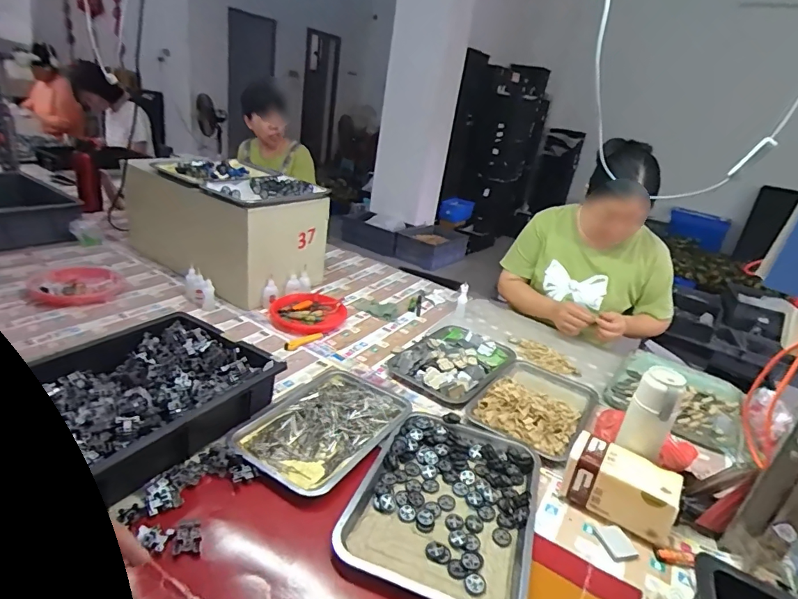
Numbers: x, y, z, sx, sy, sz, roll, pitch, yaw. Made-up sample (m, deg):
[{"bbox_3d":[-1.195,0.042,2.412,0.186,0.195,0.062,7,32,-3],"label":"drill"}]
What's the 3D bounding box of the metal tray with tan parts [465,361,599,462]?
[{"bbox_3d":[0.295,0.208,0.953,0.209,0.043,0.320,21,27,30],"label":"metal tray with tan parts"}]

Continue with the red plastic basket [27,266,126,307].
[{"bbox_3d":[-0.819,-0.037,1.157,0.193,0.040,0.182,-9,28,-33],"label":"red plastic basket"}]

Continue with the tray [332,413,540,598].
[{"bbox_3d":[0.078,0.301,0.705,0.255,0.023,0.326,15,25,17],"label":"tray"}]

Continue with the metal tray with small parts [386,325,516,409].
[{"bbox_3d":[0.131,0.138,1.067,0.212,0.039,0.300,23,28,32],"label":"metal tray with small parts"}]

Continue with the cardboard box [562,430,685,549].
[{"bbox_3d":[0.345,0.294,0.713,0.154,0.089,0.086,21,27,29],"label":"cardboard box"}]

